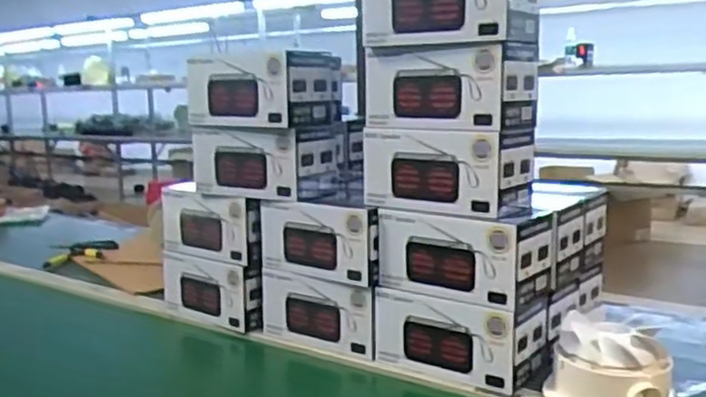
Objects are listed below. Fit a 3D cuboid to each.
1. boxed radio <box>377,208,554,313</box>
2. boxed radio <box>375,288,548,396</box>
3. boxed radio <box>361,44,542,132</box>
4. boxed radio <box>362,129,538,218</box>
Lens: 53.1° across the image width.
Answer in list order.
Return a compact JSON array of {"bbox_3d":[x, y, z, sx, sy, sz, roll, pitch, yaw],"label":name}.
[{"bbox_3d":[0.140,0.068,0.894,0.193,0.100,0.101,5,10,35],"label":"boxed radio"},{"bbox_3d":[0.137,0.168,0.908,0.194,0.097,0.098,5,10,35],"label":"boxed radio"},{"bbox_3d":[0.119,-0.138,0.894,0.209,0.095,0.083,5,10,35],"label":"boxed radio"},{"bbox_3d":[0.119,-0.038,0.904,0.196,0.099,0.101,6,11,40],"label":"boxed radio"}]

